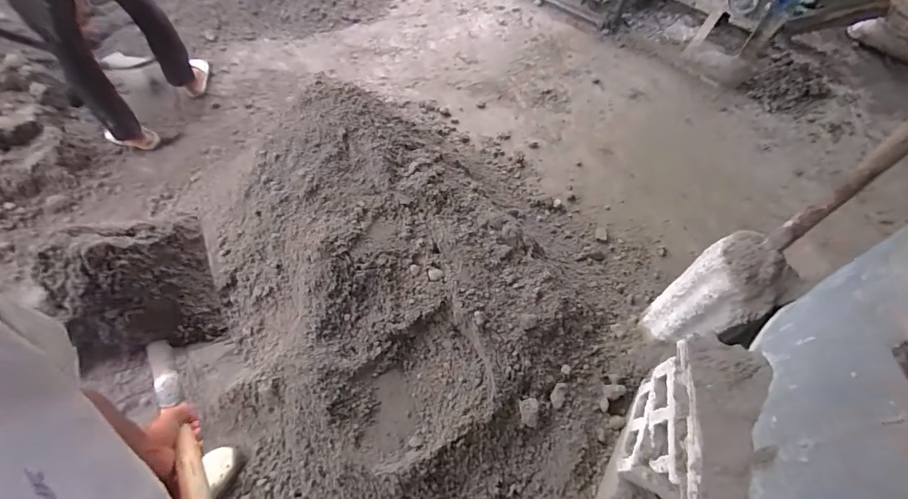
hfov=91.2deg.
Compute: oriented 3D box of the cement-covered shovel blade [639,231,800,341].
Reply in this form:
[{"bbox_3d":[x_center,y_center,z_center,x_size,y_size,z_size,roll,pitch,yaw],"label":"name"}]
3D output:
[{"bbox_3d":[0.685,0.146,1.211,0.164,0.466,0.215,-24,61,-19],"label":"cement-covered shovel blade"}]

